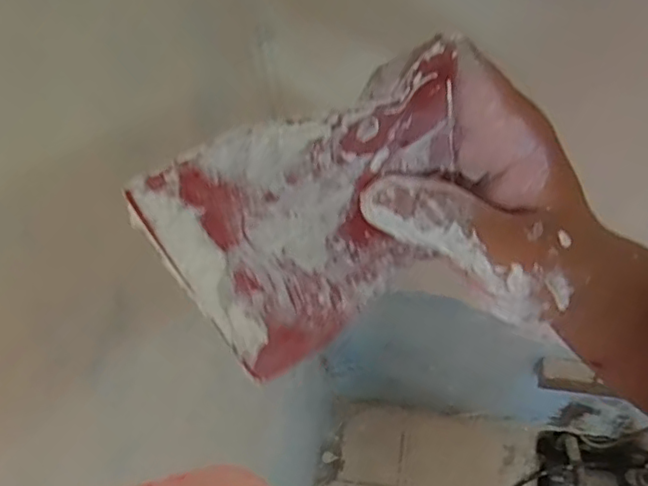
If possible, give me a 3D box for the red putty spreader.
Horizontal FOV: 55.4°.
[{"bbox_3d":[-0.002,-0.002,0.215,0.103,0.110,0.012,-26,56,-20],"label":"red putty spreader"}]

